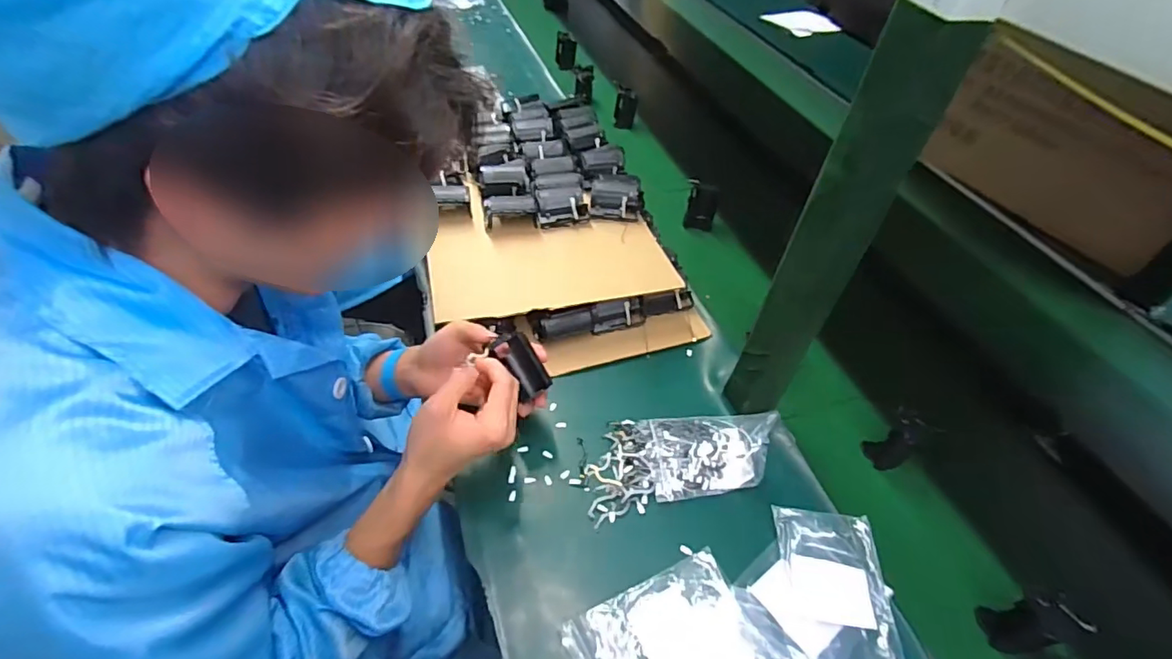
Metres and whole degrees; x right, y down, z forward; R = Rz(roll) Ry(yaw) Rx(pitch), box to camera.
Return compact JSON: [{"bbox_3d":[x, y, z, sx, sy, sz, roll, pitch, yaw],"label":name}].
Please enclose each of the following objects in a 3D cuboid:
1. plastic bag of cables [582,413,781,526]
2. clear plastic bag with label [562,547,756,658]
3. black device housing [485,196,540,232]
[{"bbox_3d":[0.099,0.126,0.566,0.198,0.031,0.098,-8,48,-12],"label":"plastic bag of cables"},{"bbox_3d":[0.066,0.260,0.456,0.147,0.009,0.098,-18,51,-21],"label":"clear plastic bag with label"},{"bbox_3d":[-0.103,-0.164,0.745,0.069,0.029,0.045,-7,47,-11],"label":"black device housing"}]

